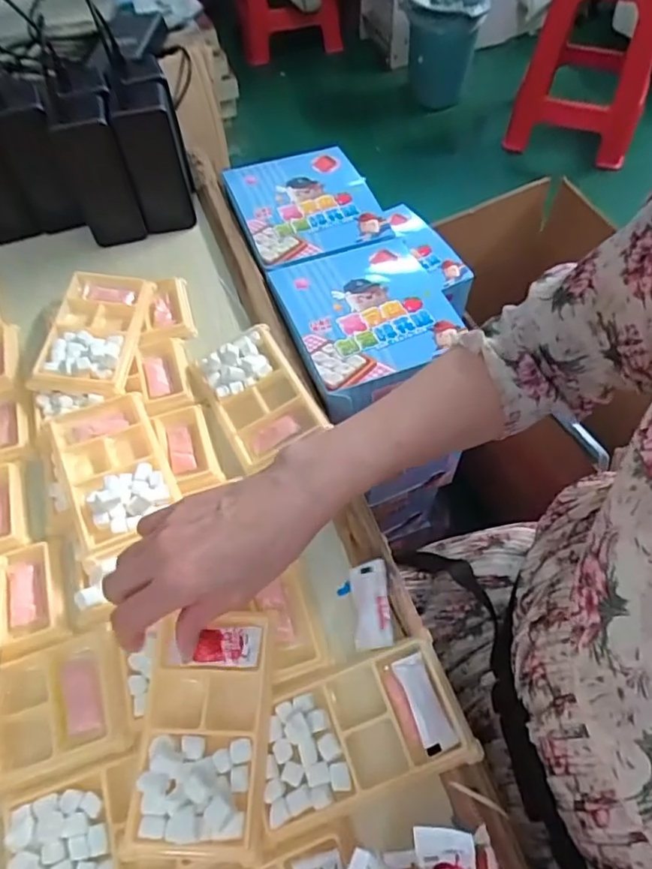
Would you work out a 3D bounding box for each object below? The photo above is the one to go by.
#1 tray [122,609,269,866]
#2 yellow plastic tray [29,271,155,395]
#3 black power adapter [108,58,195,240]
[{"bbox_3d":[-0.075,0.178,0.350,0.072,0.023,0.131,-1,58,3],"label":"tray"},{"bbox_3d":[-0.210,-0.094,0.527,0.074,0.027,0.130,2,57,3],"label":"yellow plastic tray"},{"bbox_3d":[-0.176,-0.298,0.591,0.055,0.131,0.096,-10,57,-5],"label":"black power adapter"}]

